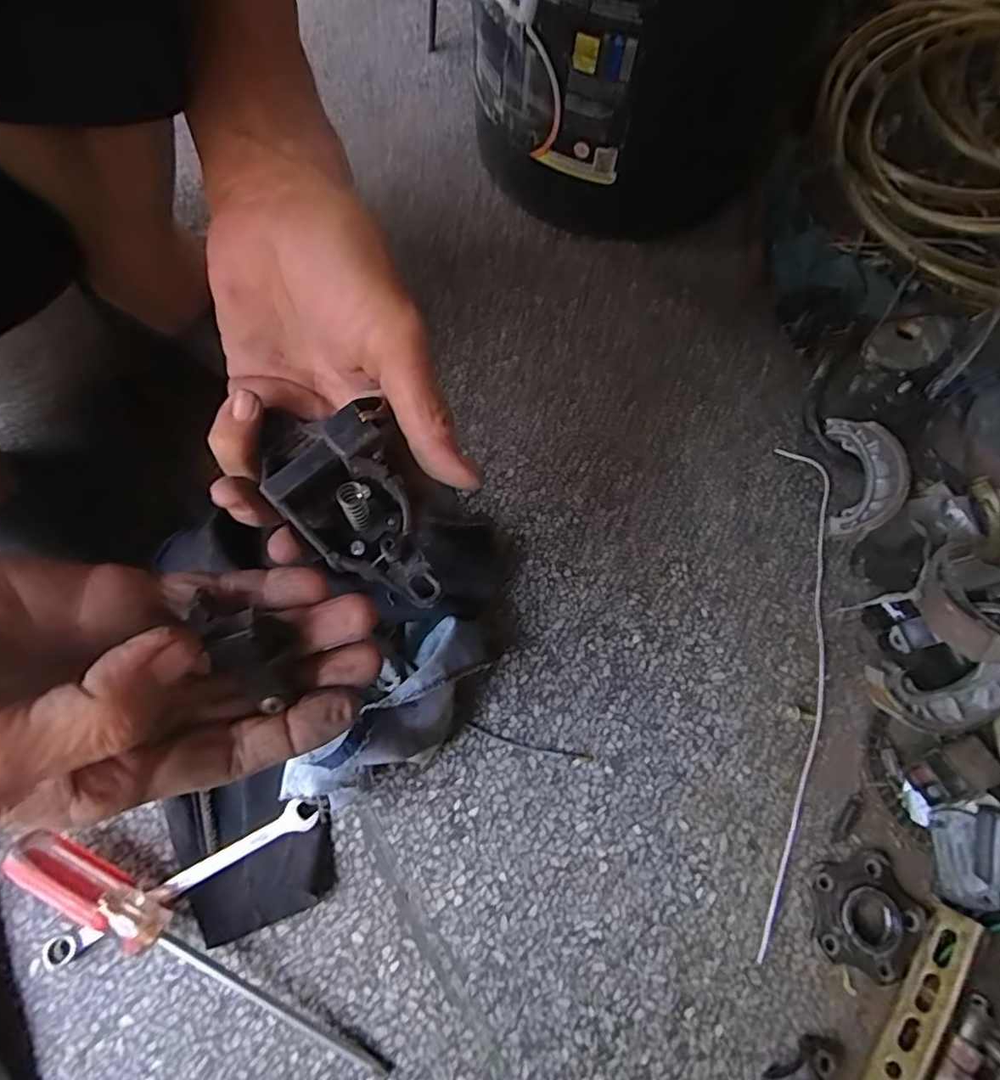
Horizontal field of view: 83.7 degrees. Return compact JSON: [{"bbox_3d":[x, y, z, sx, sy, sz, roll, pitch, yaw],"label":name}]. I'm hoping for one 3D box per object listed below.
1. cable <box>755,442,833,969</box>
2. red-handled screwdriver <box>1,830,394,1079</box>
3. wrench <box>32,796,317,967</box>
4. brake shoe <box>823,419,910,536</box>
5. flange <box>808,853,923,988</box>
[{"bbox_3d":[0.207,0.089,0.384,0.040,0.004,0.342,12,70,2],"label":"cable"},{"bbox_3d":[-0.160,0.224,0.299,0.225,0.026,0.026,29,72,3],"label":"red-handled screwdriver"},{"bbox_3d":[-0.183,0.198,0.321,0.157,0.009,0.017,-27,74,-12],"label":"wrench"},{"bbox_3d":[0.276,-0.047,0.422,0.048,0.028,0.098,12,70,2],"label":"brake shoe"},{"bbox_3d":[0.217,0.221,0.329,0.059,0.011,0.063,1,70,-2],"label":"flange"}]

